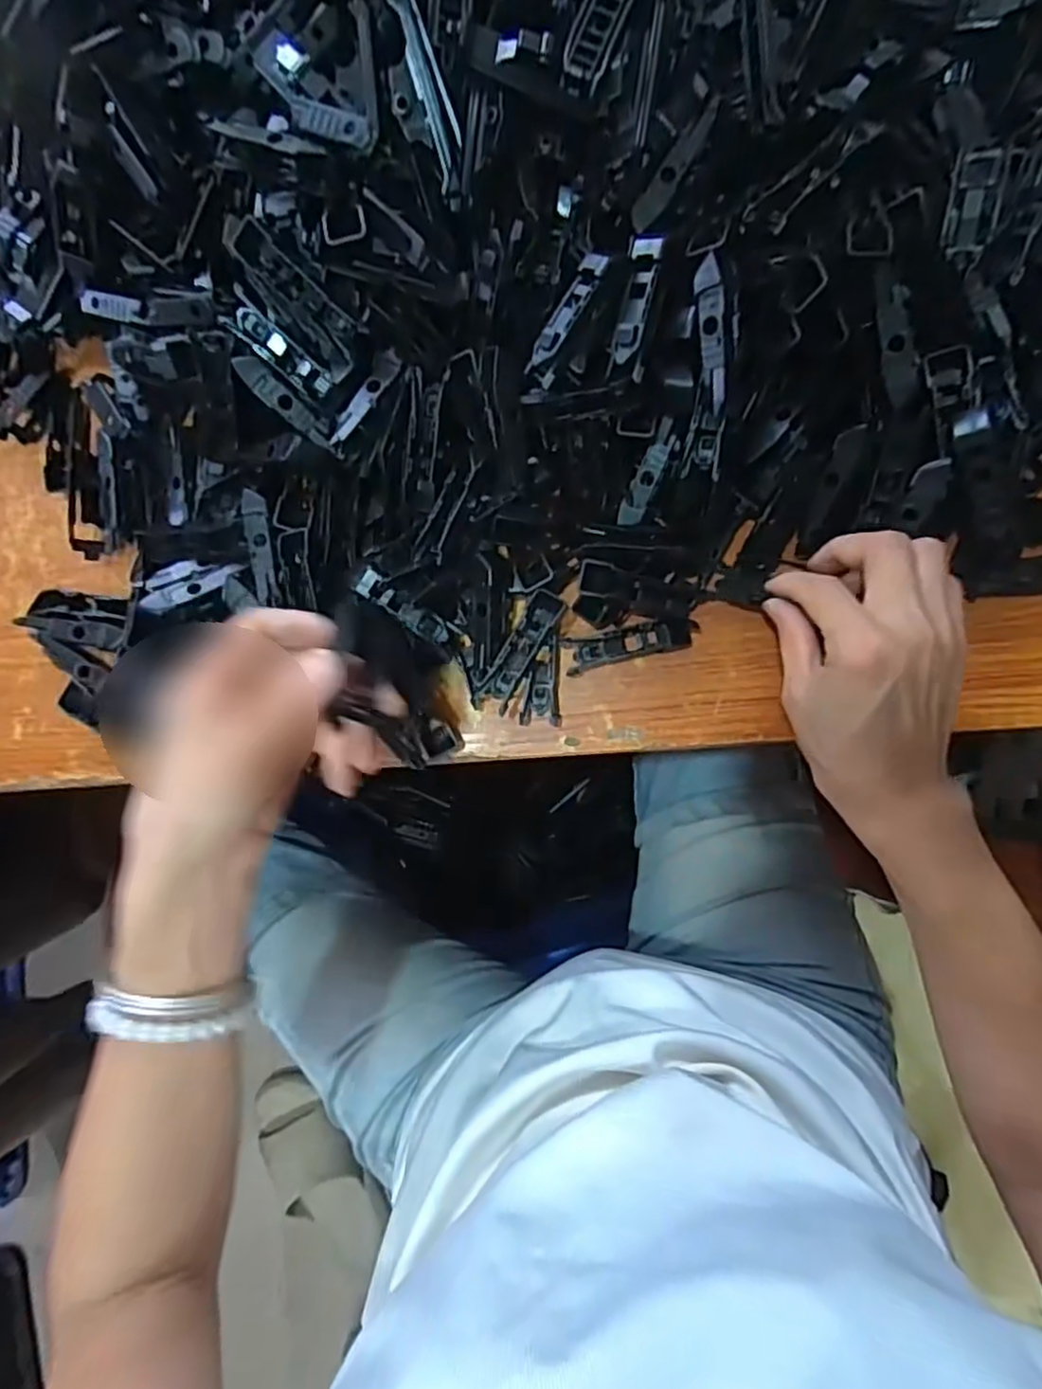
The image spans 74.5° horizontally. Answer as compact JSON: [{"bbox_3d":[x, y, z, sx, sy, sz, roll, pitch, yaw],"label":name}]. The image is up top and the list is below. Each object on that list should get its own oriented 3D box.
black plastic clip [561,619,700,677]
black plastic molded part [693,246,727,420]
[{"bbox_3d":[0.061,-0.027,0.375,0.073,0.009,0.020,-10,85,3],"label":"black plastic clip"},{"bbox_3d":[0.087,-0.161,0.309,0.012,0.009,0.063,-8,107,4],"label":"black plastic molded part"}]

